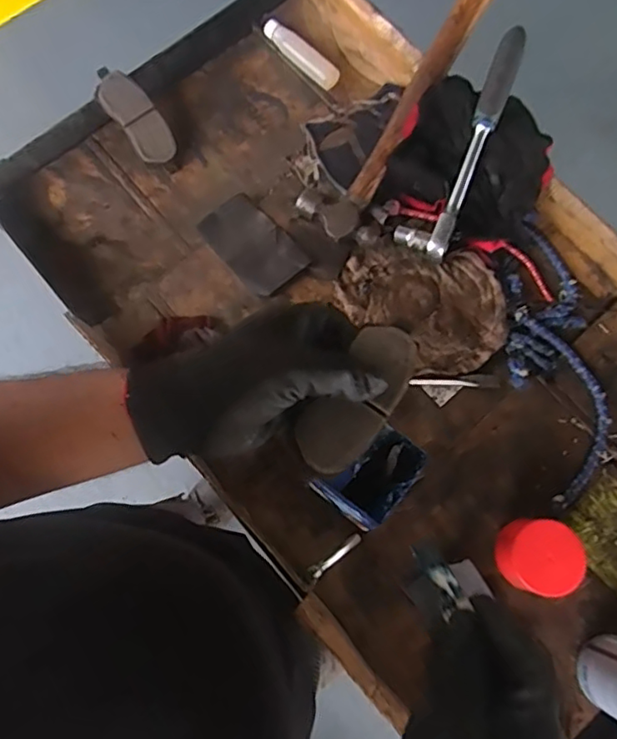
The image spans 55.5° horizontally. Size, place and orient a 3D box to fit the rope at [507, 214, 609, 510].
[{"bbox_3d":[0.245,-0.018,0.595,0.087,0.015,0.289,-10,77,-3],"label":"rope"}]

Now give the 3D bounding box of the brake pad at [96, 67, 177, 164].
[{"bbox_3d":[-0.188,-0.275,0.635,0.043,0.014,0.109,-39,99,-9],"label":"brake pad"}]

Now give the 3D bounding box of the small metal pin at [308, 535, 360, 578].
[{"bbox_3d":[0.024,0.170,0.535,0.065,0.012,0.011,-26,76,-39],"label":"small metal pin"}]

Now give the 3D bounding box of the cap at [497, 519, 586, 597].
[{"bbox_3d":[0.205,0.168,0.526,0.072,0.040,0.067,13,77,3],"label":"cap"}]

